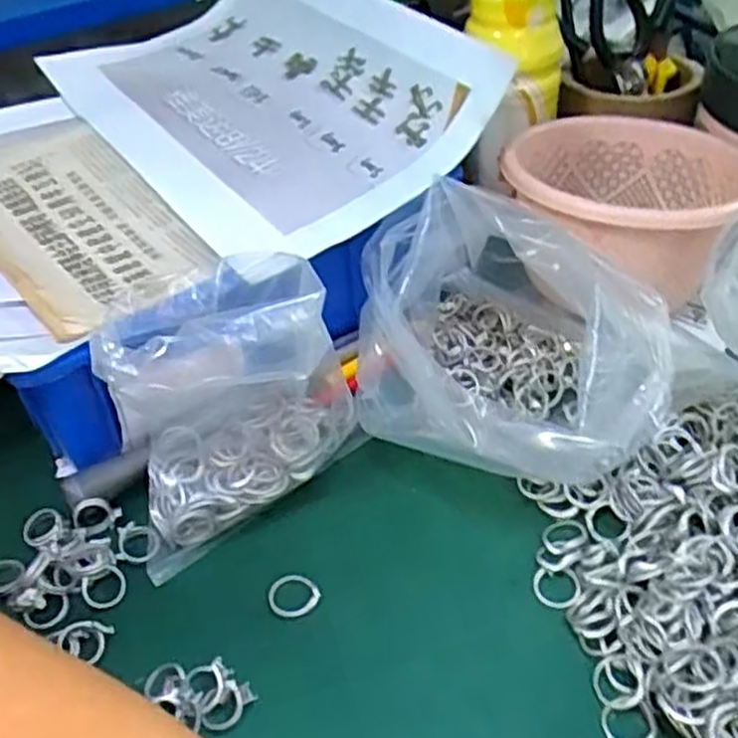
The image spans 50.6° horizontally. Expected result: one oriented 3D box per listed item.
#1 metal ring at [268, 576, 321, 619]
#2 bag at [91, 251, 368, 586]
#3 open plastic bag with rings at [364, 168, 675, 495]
[{"bbox_3d":[-0.034,0.103,0.356,0.024,0.005,0.018,-1,40,5],"label":"metal ring"},{"bbox_3d":[-0.073,0.010,0.387,0.128,0.112,0.087,-27,44,-23],"label":"bag"},{"bbox_3d":[0.059,-0.022,0.414,0.136,0.109,0.187,-8,40,-3],"label":"open plastic bag with rings"}]

